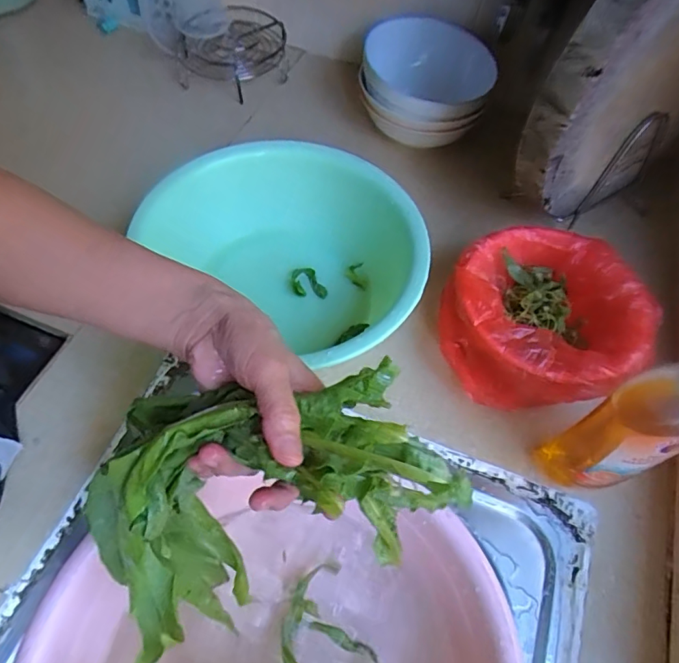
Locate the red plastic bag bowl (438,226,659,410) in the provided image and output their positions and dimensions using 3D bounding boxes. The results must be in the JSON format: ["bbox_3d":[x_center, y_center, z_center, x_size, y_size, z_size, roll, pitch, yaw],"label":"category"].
[{"bbox_3d":[0.192,-0.013,0.491,0.177,0.080,0.175,2,59,-3],"label":"red plastic bag bowl"}]

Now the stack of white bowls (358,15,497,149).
[{"bbox_3d":[0.112,-0.330,0.661,0.169,0.085,0.154,17,59,6],"label":"stack of white bowls"}]

